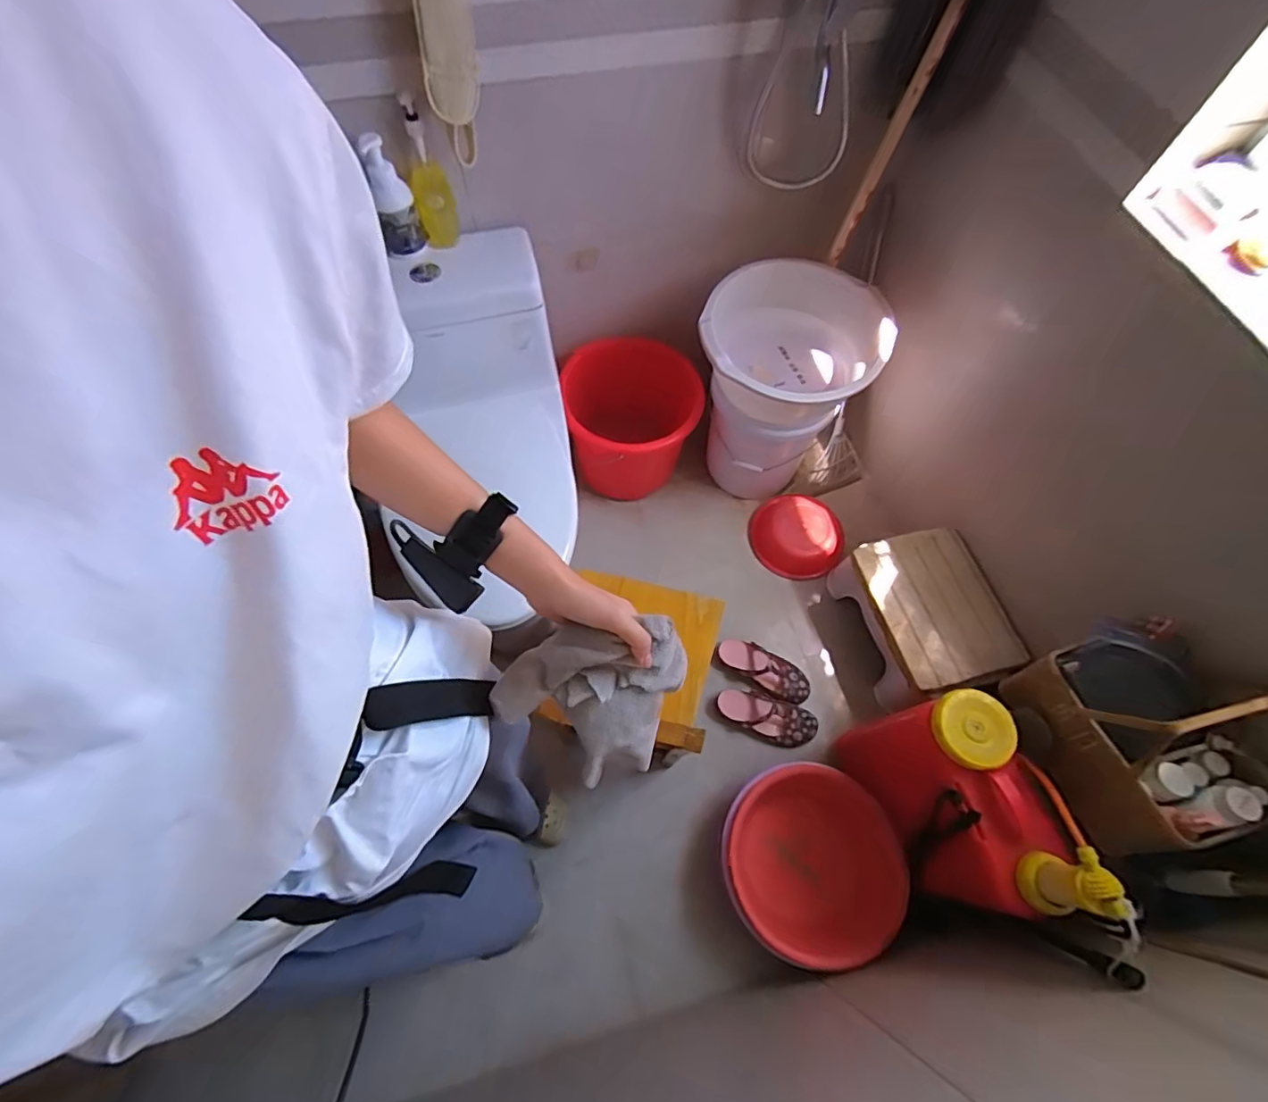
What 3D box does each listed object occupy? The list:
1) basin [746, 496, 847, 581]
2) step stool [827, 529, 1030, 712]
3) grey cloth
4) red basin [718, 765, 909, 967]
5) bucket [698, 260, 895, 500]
[{"bbox_3d":[0.446,-0.047,1.544,0.254,0.099,0.229,26,67,10],"label":"basin"},{"bbox_3d":[0.673,0.152,1.350,0.268,0.212,0.373,-13,66,-7],"label":"step stool"},{"bbox_3d":[-0.038,0.128,0.492,0.154,0.033,0.169,13,108,-14],"label":"grey cloth"},{"bbox_3d":[0.331,0.597,1.084,0.296,0.147,0.321,0,65,-1],"label":"red basin"},{"bbox_3d":[0.348,-0.390,1.418,0.369,0.478,0.351,0,65,-1],"label":"bucket"}]

